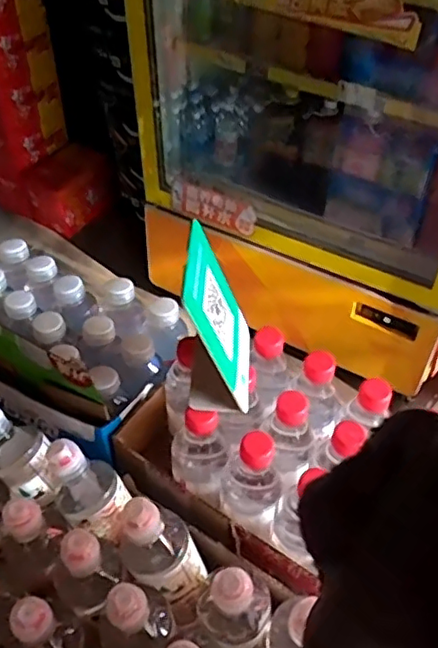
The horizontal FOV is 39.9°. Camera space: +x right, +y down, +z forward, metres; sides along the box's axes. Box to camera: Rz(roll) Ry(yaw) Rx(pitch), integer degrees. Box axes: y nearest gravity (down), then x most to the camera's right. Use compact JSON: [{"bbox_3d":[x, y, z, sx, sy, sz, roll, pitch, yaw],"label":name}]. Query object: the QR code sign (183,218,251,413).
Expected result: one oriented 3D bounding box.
[{"bbox_3d":[0.002,-0.004,0.578,0.061,0.139,0.117,3,46,3],"label":"QR code sign"}]

